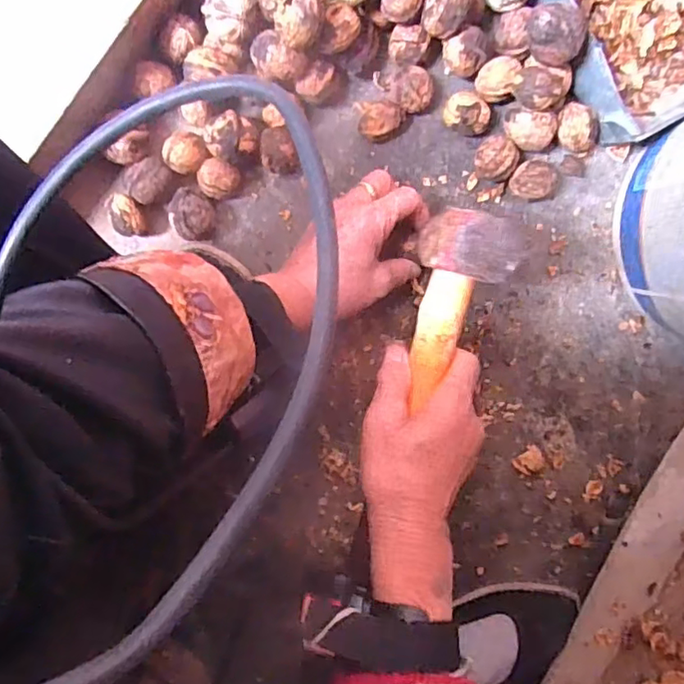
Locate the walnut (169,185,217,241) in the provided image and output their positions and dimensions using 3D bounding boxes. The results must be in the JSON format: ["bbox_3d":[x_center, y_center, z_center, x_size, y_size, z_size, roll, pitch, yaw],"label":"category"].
[{"bbox_3d":[-0.106,-0.090,0.421,0.030,0.024,0.034,11,96,-7],"label":"walnut"}]

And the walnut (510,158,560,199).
[{"bbox_3d":[0.138,-0.118,0.436,0.033,0.027,0.027,-13,99,-4],"label":"walnut"}]

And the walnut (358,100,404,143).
[{"bbox_3d":[0.027,-0.155,0.418,0.031,0.021,0.024,-21,99,-3],"label":"walnut"}]

